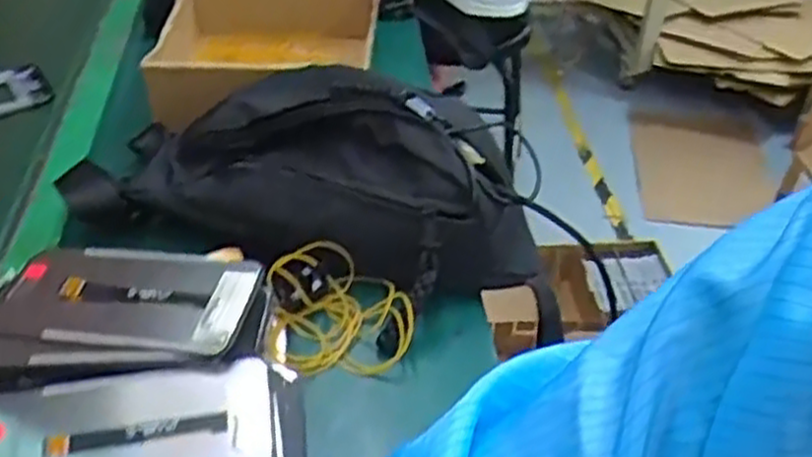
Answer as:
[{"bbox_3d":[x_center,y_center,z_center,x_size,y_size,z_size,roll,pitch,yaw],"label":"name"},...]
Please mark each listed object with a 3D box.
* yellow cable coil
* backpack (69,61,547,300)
[{"bbox_3d":[-0.044,0.052,0.520,0.096,0.038,0.086,0,41,-2],"label":"yellow cable coil"},{"bbox_3d":[-0.068,-0.053,0.571,0.336,0.096,0.158,13,42,13],"label":"backpack"}]

